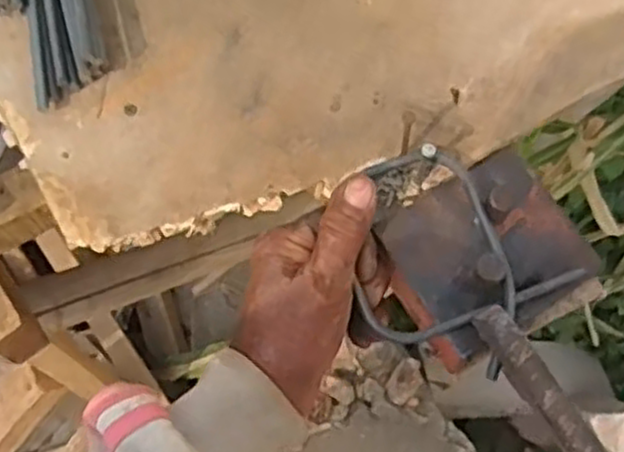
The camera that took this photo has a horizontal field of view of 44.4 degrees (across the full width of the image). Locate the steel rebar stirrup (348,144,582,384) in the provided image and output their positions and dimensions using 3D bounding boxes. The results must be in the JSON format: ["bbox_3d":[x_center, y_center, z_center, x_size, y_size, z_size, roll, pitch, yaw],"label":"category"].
[{"bbox_3d":[0.069,0.018,0.417,0.101,0.021,0.127,-41,75,-13],"label":"steel rebar stirrup"}]

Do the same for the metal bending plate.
[{"bbox_3d":[0.097,0.011,0.418,0.102,0.032,0.095,-25,72,-9],"label":"metal bending plate"}]

